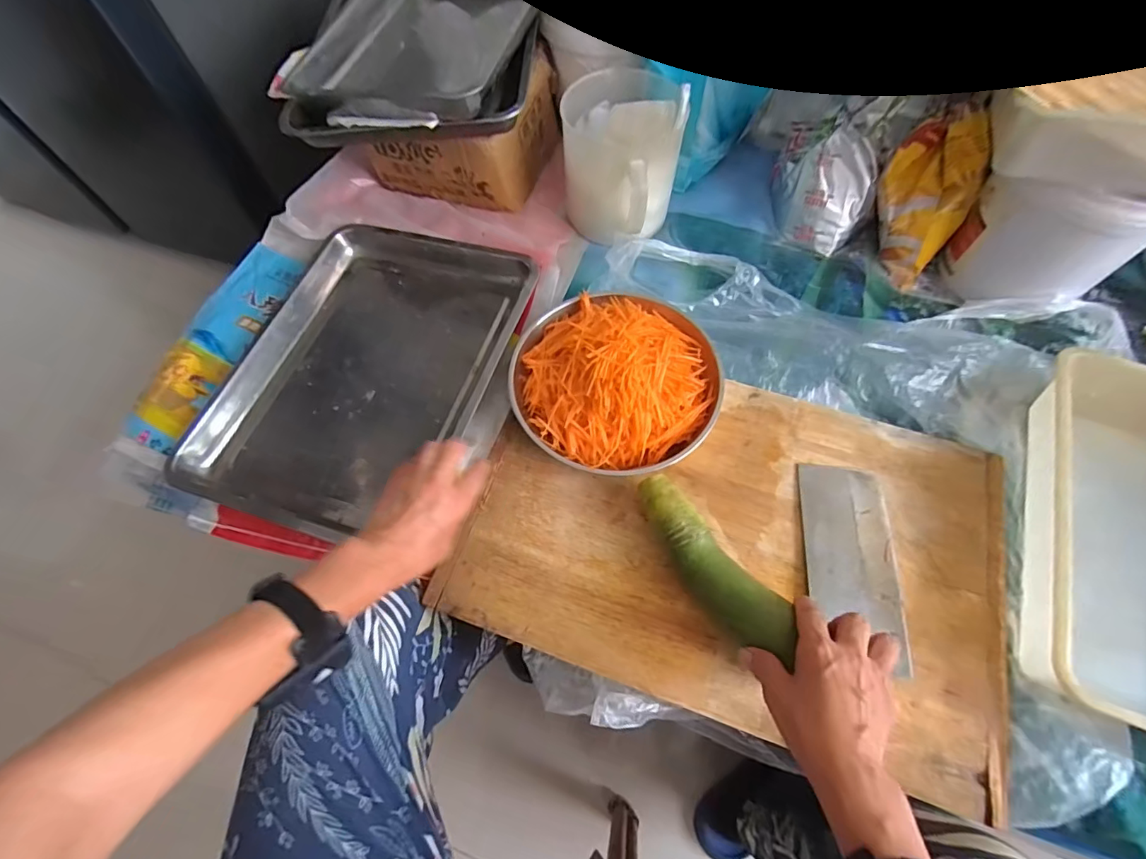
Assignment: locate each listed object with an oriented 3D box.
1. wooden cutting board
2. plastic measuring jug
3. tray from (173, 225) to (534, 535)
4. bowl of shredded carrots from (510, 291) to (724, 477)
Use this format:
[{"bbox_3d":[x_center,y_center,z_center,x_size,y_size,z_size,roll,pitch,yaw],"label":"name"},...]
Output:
[{"bbox_3d":[0.170,0.104,0.551,0.547,0.025,0.362,16,65,11],"label":"wooden cutting board"},{"bbox_3d":[0.065,-0.381,0.716,0.150,0.177,0.172,24,67,15],"label":"plastic measuring jug"},{"bbox_3d":[-0.263,-0.085,0.663,0.335,0.044,0.433,15,65,10],"label":"tray"},{"bbox_3d":[0.050,-0.066,0.604,0.239,0.087,0.227,-1,63,3],"label":"bowl of shredded carrots"}]

